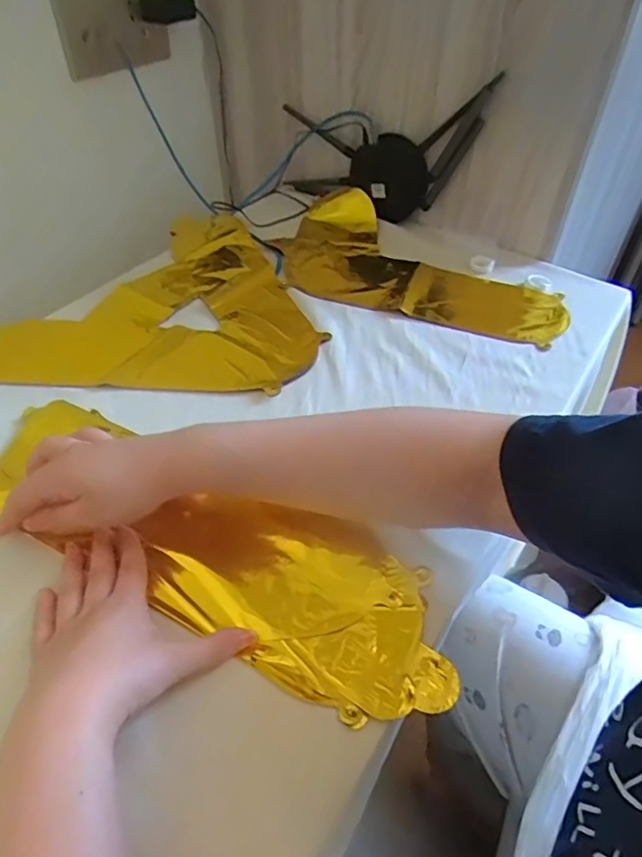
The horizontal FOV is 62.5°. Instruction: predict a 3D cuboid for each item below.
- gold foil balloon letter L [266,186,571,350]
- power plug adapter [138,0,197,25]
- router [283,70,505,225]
[{"bbox_3d":[0.125,-0.215,0.702,0.392,0.037,0.221,19,49,17],"label":"gold foil balloon letter L"},{"bbox_3d":[-0.213,-0.585,0.737,0.076,0.032,0.022,-11,47,-10],"label":"power plug adapter"},{"bbox_3d":[0.082,-0.385,0.751,0.358,0.179,0.034,11,43,41],"label":"router"}]

